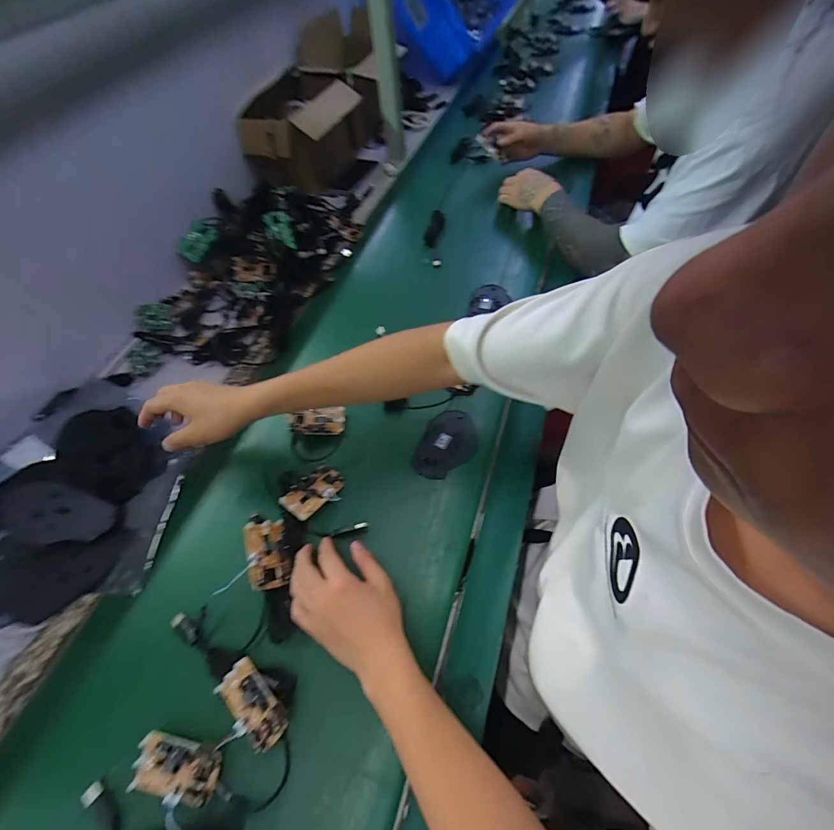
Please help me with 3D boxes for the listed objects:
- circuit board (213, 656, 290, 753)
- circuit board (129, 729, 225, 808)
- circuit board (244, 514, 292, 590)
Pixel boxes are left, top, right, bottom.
[{"bbox_3d":[-0.164,0.289,0.376,0.079,0.012,0.047,33,89,22],"label":"circuit board"},{"bbox_3d":[-0.229,0.334,0.354,0.080,0.015,0.046,8,59,10],"label":"circuit board"},{"bbox_3d":[-0.179,0.160,0.452,0.044,0.010,0.089,-1,48,-29],"label":"circuit board"}]

